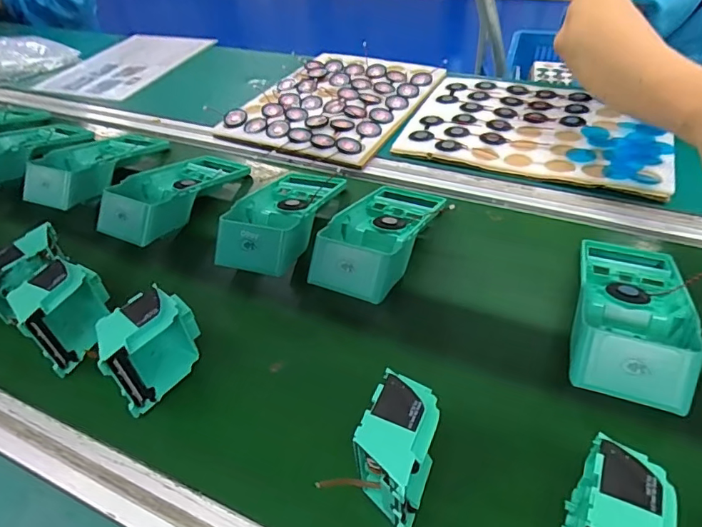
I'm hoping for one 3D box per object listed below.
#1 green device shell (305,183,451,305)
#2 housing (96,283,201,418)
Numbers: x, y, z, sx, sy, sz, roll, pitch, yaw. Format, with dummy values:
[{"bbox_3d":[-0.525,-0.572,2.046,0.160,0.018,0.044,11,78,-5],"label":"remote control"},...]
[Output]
[{"bbox_3d":[0.032,-0.037,0.506,0.092,0.053,0.190,16,47,22],"label":"green device shell"},{"bbox_3d":[-0.165,0.066,0.394,0.040,0.071,0.080,21,49,26],"label":"housing"}]

